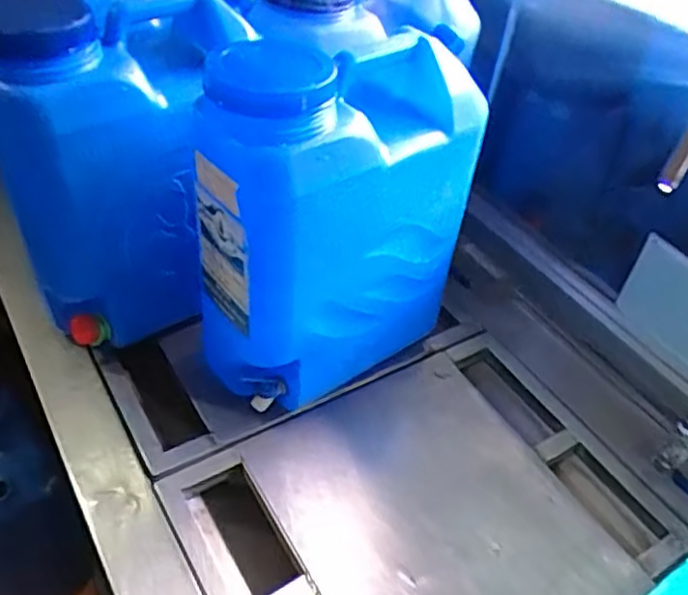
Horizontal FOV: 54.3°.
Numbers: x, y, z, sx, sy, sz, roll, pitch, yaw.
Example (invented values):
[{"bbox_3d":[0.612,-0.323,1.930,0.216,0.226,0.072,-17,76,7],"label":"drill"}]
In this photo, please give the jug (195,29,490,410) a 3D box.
[{"bbox_3d":[-0.018,-0.084,0.786,0.194,0.402,0.286,33,50,26],"label":"jug"}]

